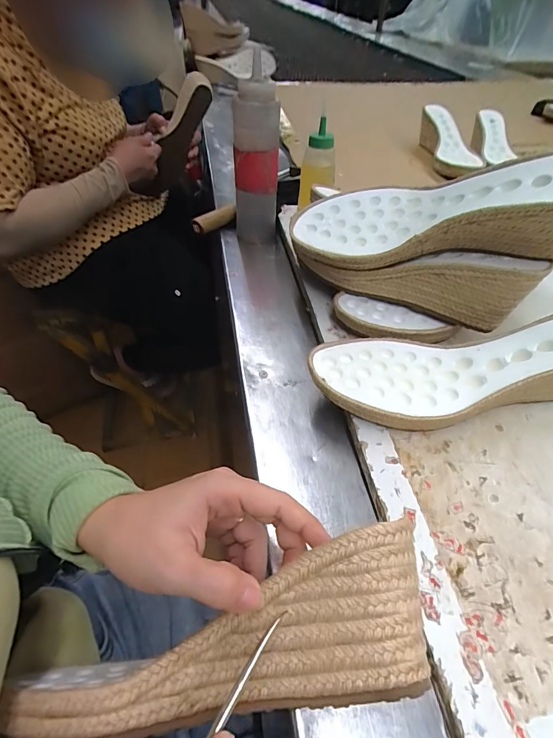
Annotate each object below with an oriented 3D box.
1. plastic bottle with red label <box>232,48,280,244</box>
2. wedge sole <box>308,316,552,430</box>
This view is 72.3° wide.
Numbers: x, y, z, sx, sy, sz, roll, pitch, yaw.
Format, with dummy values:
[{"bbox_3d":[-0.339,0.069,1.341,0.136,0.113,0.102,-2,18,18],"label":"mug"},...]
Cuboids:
[{"bbox_3d":[-0.028,-0.267,0.500,0.057,0.205,0.063,-4,47,-4],"label":"plastic bottle with red label"},{"bbox_3d":[0.161,0.002,0.326,0.253,0.075,0.088,-1,46,-1],"label":"wedge sole"}]

